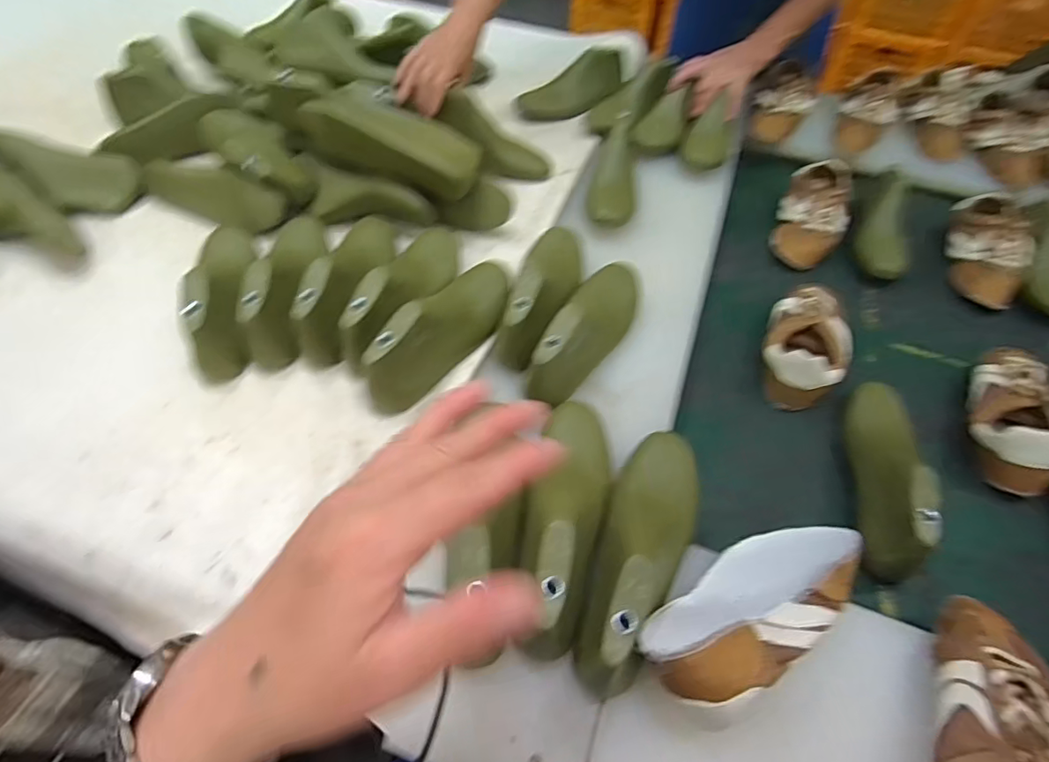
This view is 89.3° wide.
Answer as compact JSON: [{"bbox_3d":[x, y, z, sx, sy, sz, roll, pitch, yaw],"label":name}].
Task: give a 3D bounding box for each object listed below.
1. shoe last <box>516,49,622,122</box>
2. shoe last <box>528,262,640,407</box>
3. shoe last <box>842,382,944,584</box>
[{"bbox_3d":[0.102,-0.553,0.988,0.210,0.076,0.062,-27,56,4],"label":"shoe last"},{"bbox_3d":[0.083,-0.066,0.624,0.064,0.091,0.247,23,55,15],"label":"shoe last"},{"bbox_3d":[0.407,0.091,0.583,0.066,0.096,0.246,14,54,9],"label":"shoe last"}]

